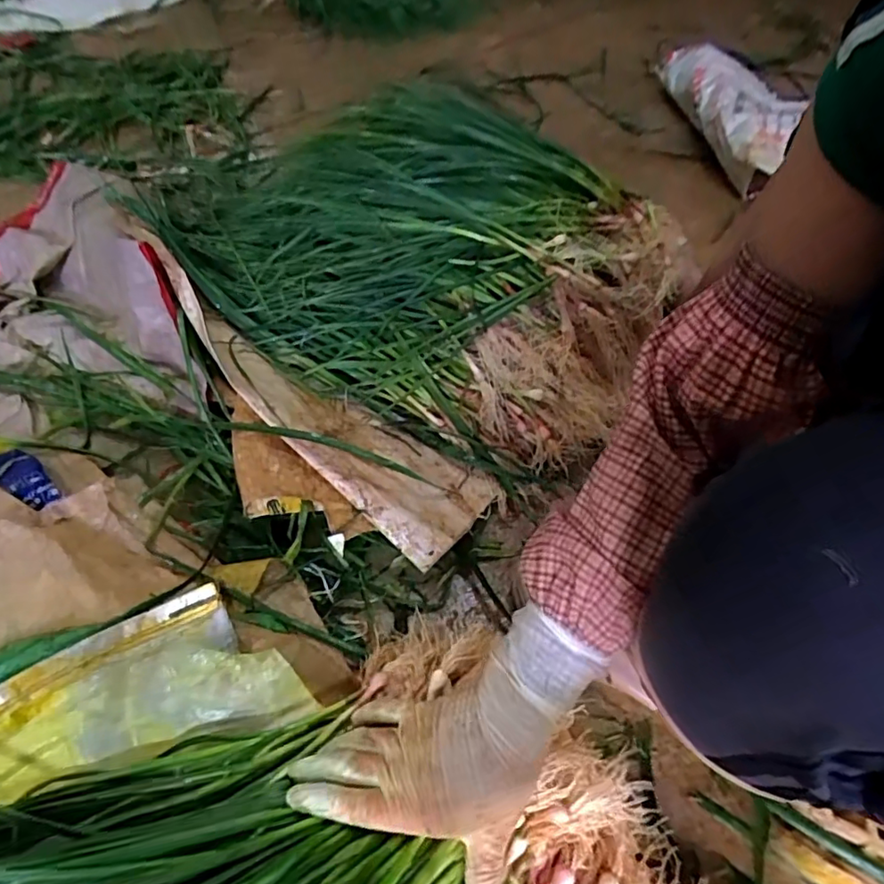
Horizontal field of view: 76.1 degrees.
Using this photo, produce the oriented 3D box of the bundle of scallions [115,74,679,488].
[{"bbox_3d":[-0.055,-0.259,0.747,0.652,0.189,0.422,24,54,13],"label":"bundle of scallions"}]

